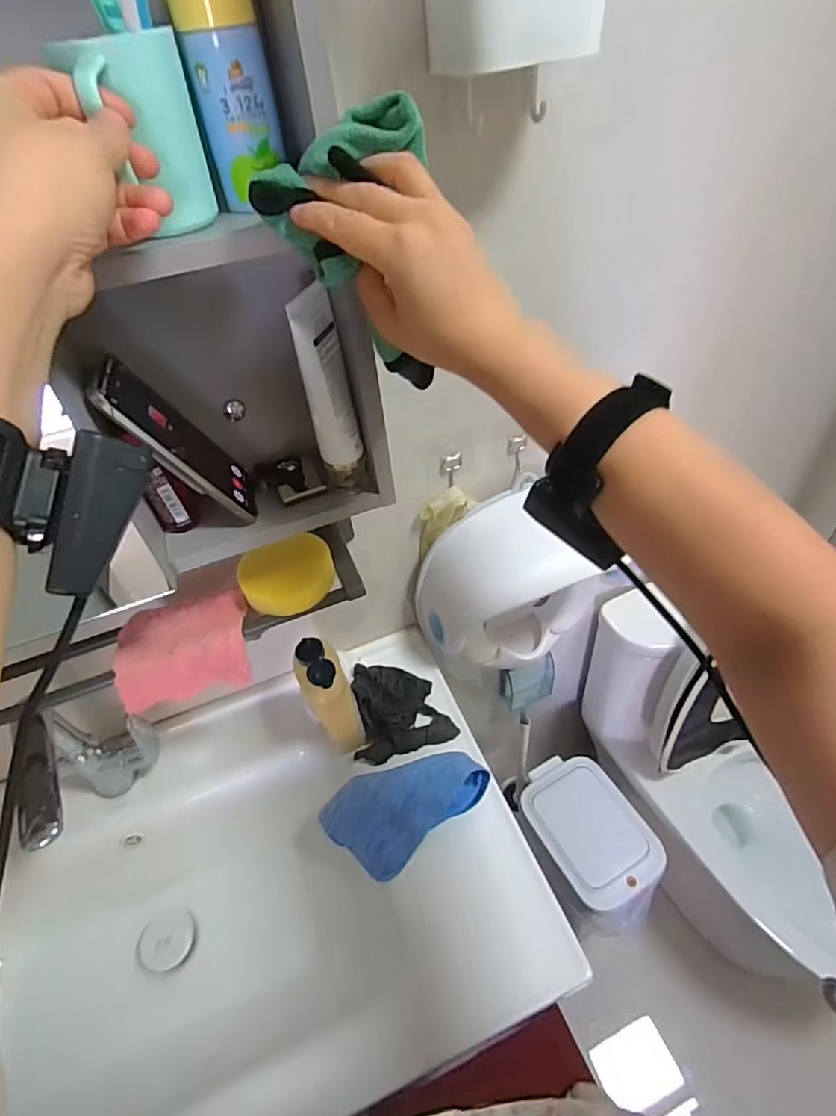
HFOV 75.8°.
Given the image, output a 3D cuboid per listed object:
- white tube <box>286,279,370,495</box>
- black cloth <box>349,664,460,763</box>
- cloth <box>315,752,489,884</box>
[{"bbox_3d":[-0.073,-0.132,0.453,0.037,0.179,0.041,-9,45,-3],"label":"white tube"},{"bbox_3d":[-0.022,0.197,0.745,0.135,0.046,0.146,-9,43,-1],"label":"black cloth"},{"bbox_3d":[-0.017,0.304,0.645,0.213,0.045,0.107,-24,46,2],"label":"cloth"}]

